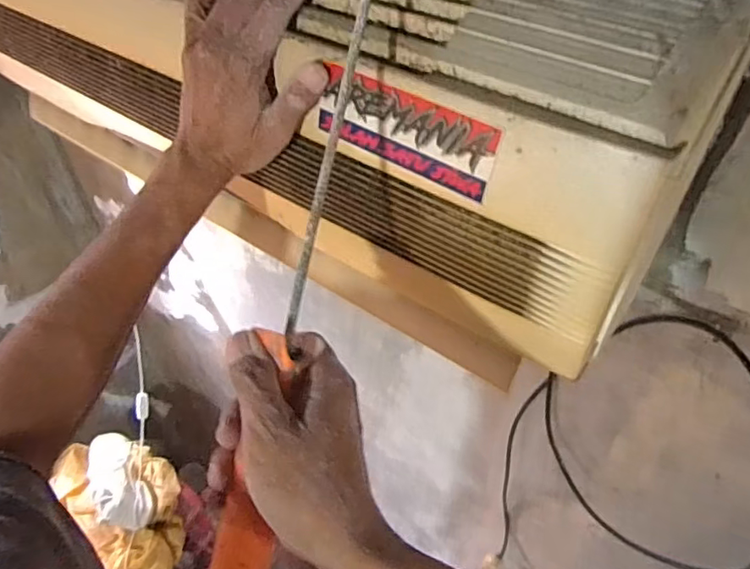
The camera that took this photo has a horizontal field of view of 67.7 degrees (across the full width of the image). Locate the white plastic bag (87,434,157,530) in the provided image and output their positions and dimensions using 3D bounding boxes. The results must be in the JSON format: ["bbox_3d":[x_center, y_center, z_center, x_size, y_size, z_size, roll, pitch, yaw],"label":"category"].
[{"bbox_3d":[-0.630,0.466,1.348,0.120,0.104,0.274,-28,54,-27],"label":"white plastic bag"}]

